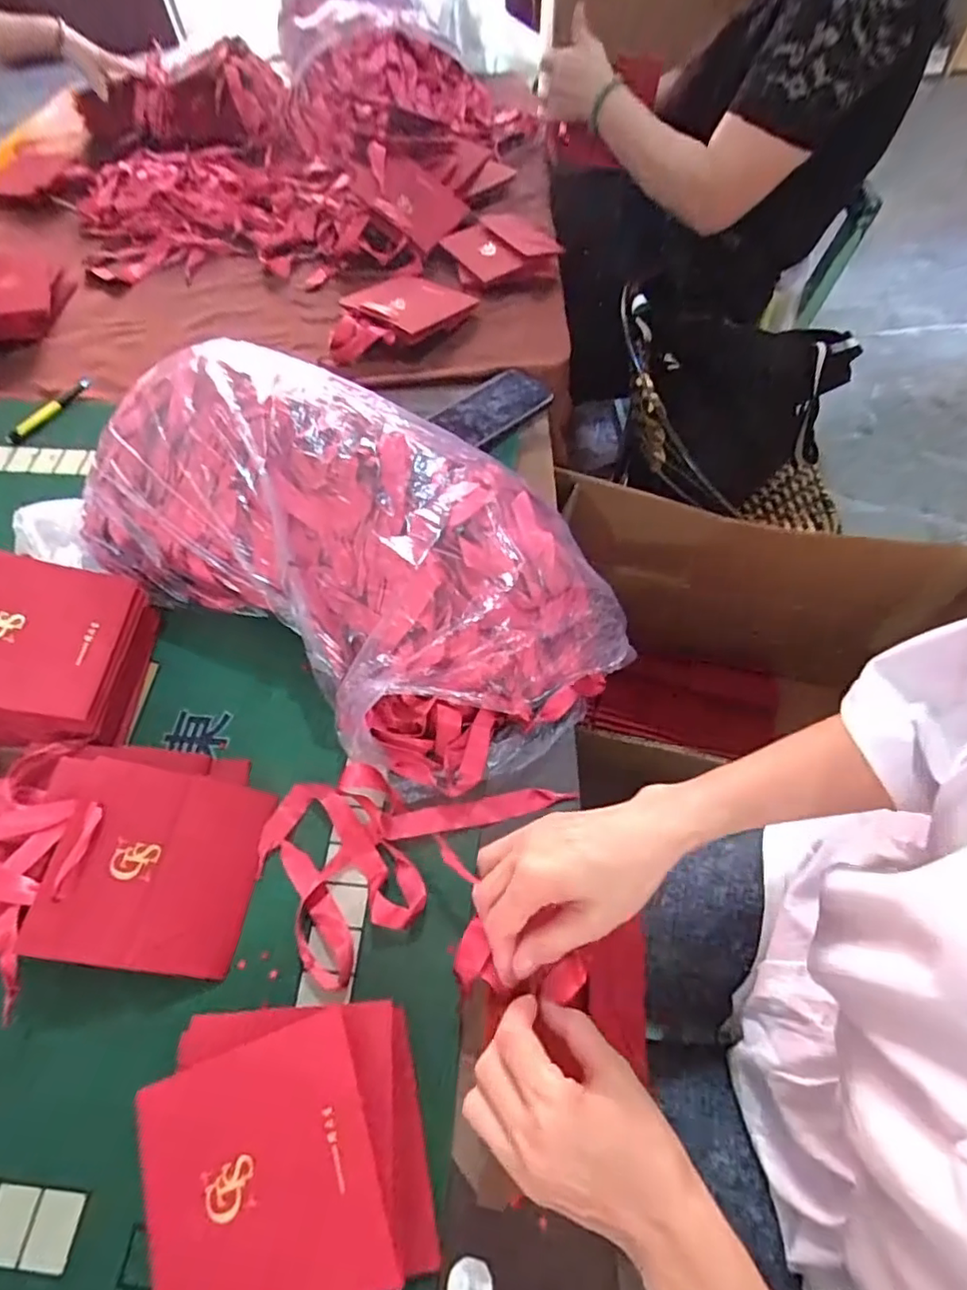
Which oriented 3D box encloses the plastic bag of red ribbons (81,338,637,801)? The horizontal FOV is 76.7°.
[{"bbox_3d":[-0.120,-0.098,0.552,0.493,0.140,0.286,32,67,19],"label":"plastic bag of red ribbons"}]

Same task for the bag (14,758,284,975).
[{"bbox_3d":[-0.246,0.168,0.466,0.138,0.007,0.139,19,61,-20],"label":"bag"}]

